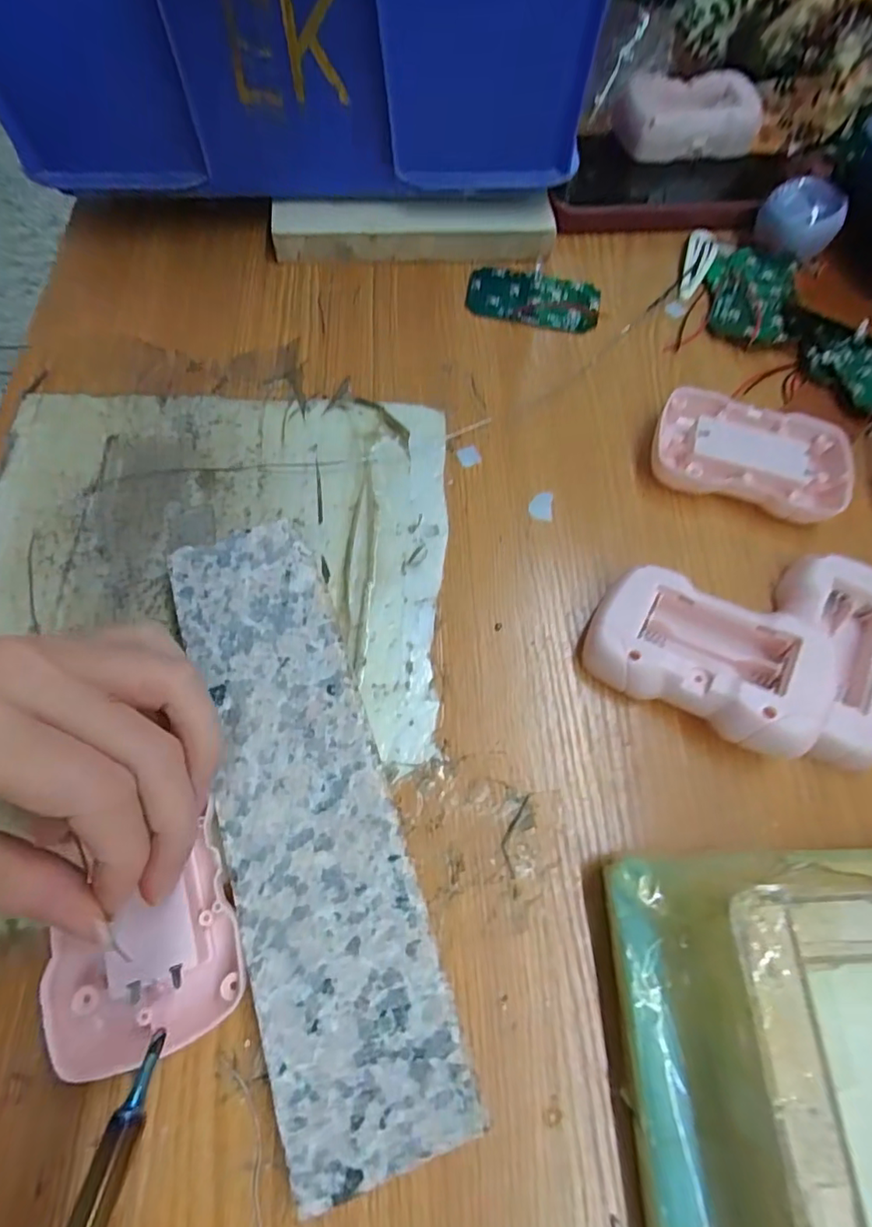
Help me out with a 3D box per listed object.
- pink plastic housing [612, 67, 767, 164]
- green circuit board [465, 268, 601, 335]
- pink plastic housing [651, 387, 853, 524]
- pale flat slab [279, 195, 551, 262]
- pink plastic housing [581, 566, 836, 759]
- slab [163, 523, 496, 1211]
[{"bbox_3d":[0.155,-0.317,0.348,0.099,0.038,0.050,-12,68,-7],"label":"pink plastic housing"},{"bbox_3d":[0.055,-0.177,0.305,0.074,0.008,0.035,11,67,3],"label":"green circuit board"},{"bbox_3d":[0.151,-0.075,0.261,0.089,0.015,0.052,16,67,5],"label":"pink plastic housing"},{"bbox_3d":[-0.012,-0.216,0.309,0.156,0.027,0.026,0,67,-2],"label":"pale flat slab"},{"bbox_3d":[0.103,0.017,0.211,0.082,0.032,0.048,31,69,11],"label":"pink plastic housing"},{"bbox_3d":[-0.045,0.064,0.189,0.056,0.019,0.204,-17,68,-9],"label":"slab"}]

